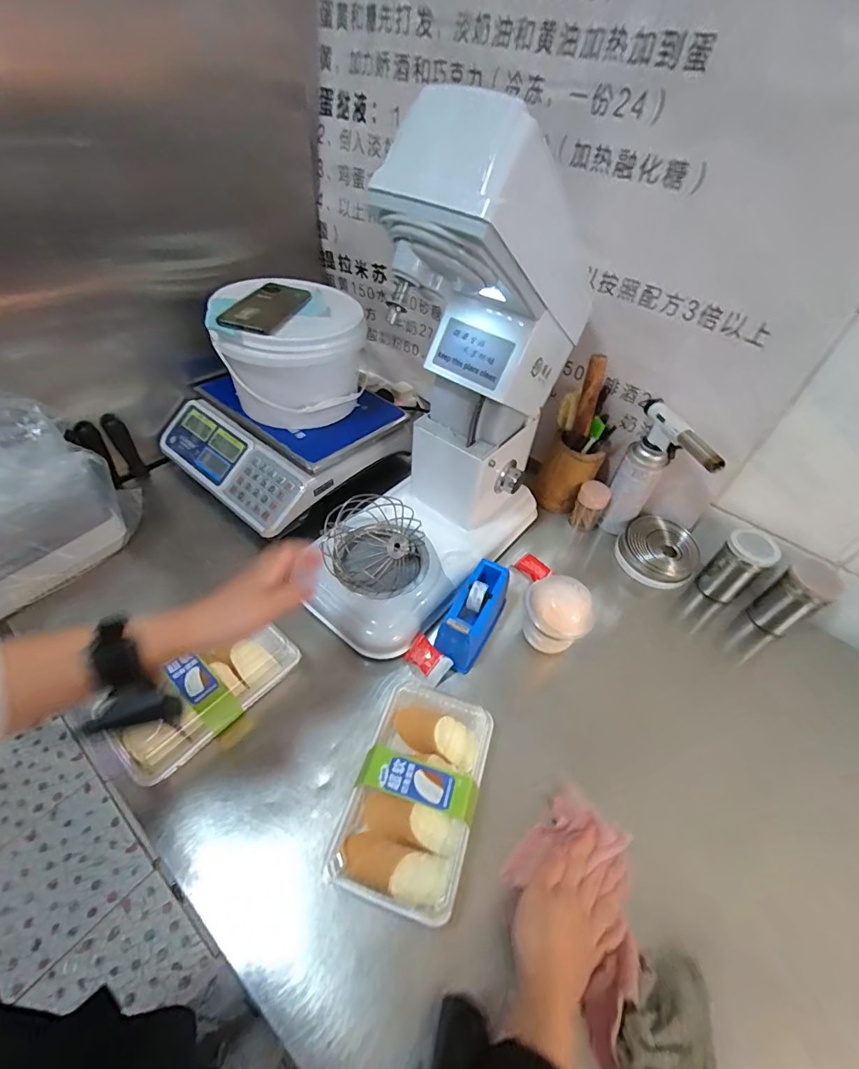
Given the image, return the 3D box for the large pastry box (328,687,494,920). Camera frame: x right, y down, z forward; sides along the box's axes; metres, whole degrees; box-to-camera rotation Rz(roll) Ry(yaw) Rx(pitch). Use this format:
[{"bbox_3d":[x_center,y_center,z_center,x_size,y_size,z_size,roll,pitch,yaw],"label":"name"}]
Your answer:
[{"bbox_3d":[-0.012,0.269,0.483,0.125,0.066,0.210,17,48,9],"label":"large pastry box"}]

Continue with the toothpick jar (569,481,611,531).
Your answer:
[{"bbox_3d":[0.278,-0.048,0.777,0.049,0.084,0.049,3,48,-4],"label":"toothpick jar"}]

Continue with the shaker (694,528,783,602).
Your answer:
[{"bbox_3d":[0.477,0.049,0.693,0.056,0.117,0.067,-26,56,-27],"label":"shaker"}]

